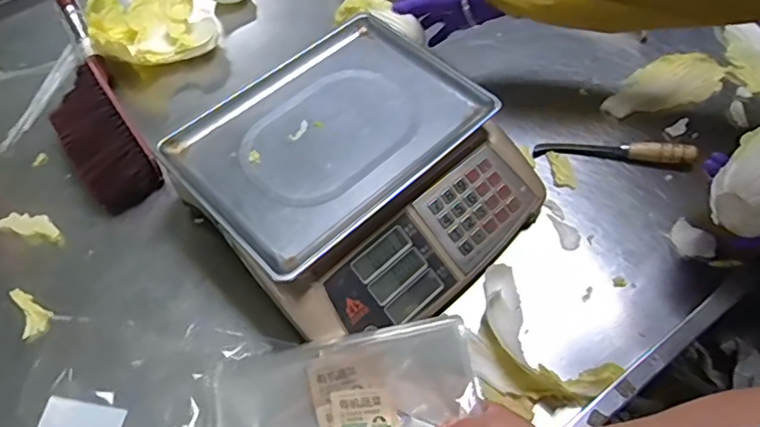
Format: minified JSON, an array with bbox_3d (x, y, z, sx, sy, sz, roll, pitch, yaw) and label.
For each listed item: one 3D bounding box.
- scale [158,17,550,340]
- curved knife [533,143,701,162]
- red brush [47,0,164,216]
[{"bbox_3d":[-0.025,-0.042,0.684,0.343,0.112,0.346,-41,65,-21],"label":"scale"},{"bbox_3d":[0.309,-0.087,0.753,0.200,0.032,0.028,6,59,6],"label":"curved knife"},{"bbox_3d":[-0.455,-0.212,0.843,0.098,0.053,0.517,-28,61,-14],"label":"red brush"}]

